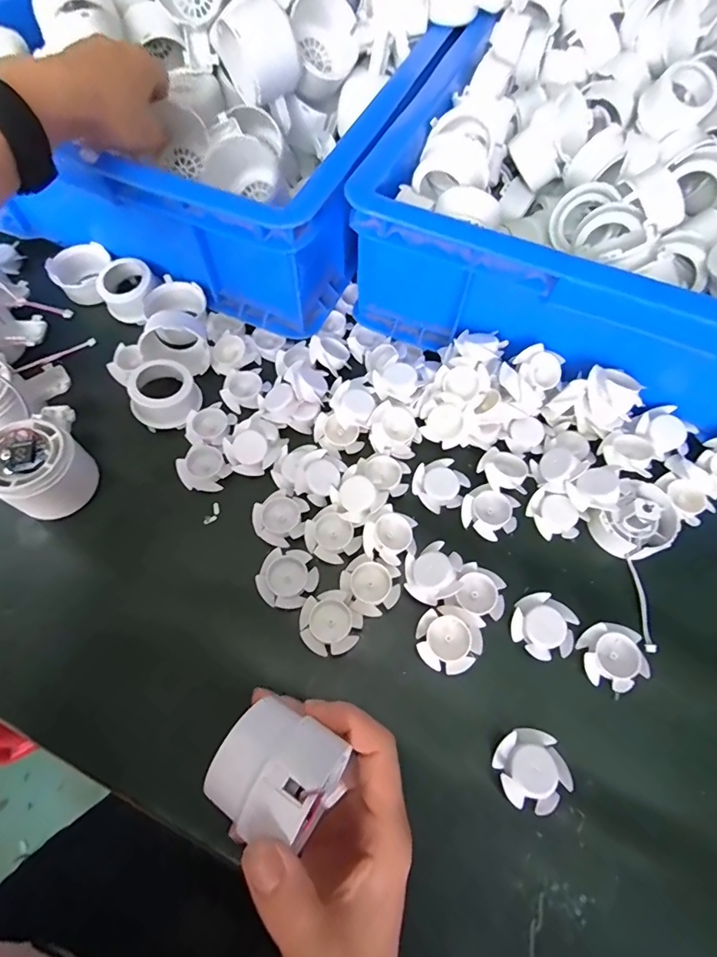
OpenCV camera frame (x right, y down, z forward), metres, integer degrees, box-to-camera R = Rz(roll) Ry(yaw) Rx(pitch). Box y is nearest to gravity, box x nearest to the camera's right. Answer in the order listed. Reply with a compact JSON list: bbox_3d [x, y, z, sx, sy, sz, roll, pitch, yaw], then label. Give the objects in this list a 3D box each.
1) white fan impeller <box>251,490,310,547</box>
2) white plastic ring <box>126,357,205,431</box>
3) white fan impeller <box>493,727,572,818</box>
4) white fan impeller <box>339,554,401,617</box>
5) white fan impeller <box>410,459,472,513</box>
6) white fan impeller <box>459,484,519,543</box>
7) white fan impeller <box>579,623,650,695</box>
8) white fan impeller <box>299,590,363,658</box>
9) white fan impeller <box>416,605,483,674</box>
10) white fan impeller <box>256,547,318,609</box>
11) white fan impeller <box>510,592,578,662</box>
[{"bbox_3d":[-0.057,0.029,0.333,0.039,0.010,0.038,0,65,-1],"label":"white fan impeller"},{"bbox_3d":[-0.158,-0.069,0.366,0.051,0.024,0.054,0,65,-1],"label":"white plastic ring"},{"bbox_3d":[0.101,0.170,0.265,0.039,0.011,0.040,0,65,-1],"label":"white fan impeller"},{"bbox_3d":[0.008,0.074,0.314,0.039,0.010,0.038,0,65,-1],"label":"white fan impeller"},{"bbox_3d":[0.063,0.005,0.348,0.038,0.010,0.040,-39,72,-17],"label":"white fan impeller"},{"bbox_3d":[0.097,0.026,0.338,0.040,0.012,0.035,25,67,10],"label":"white fan impeller"},{"bbox_3d":[0.164,0.116,0.294,0.036,0.015,0.040,0,65,-1],"label":"white fan impeller"},{"bbox_3d":[-0.018,0.096,0.301,0.039,0.010,0.039,0,65,-1],"label":"white fan impeller"},{"bbox_3d":[0.058,0.105,0.296,0.039,0.013,0.039,0,65,-1],"label":"white fan impeller"},{"bbox_3d":[-0.049,0.069,0.312,0.039,0.009,0.039,12,66,4],"label":"white fan impeller"},{"bbox_3d":[0.123,0.099,0.302,0.039,0.011,0.039,27,68,11],"label":"white fan impeller"}]

